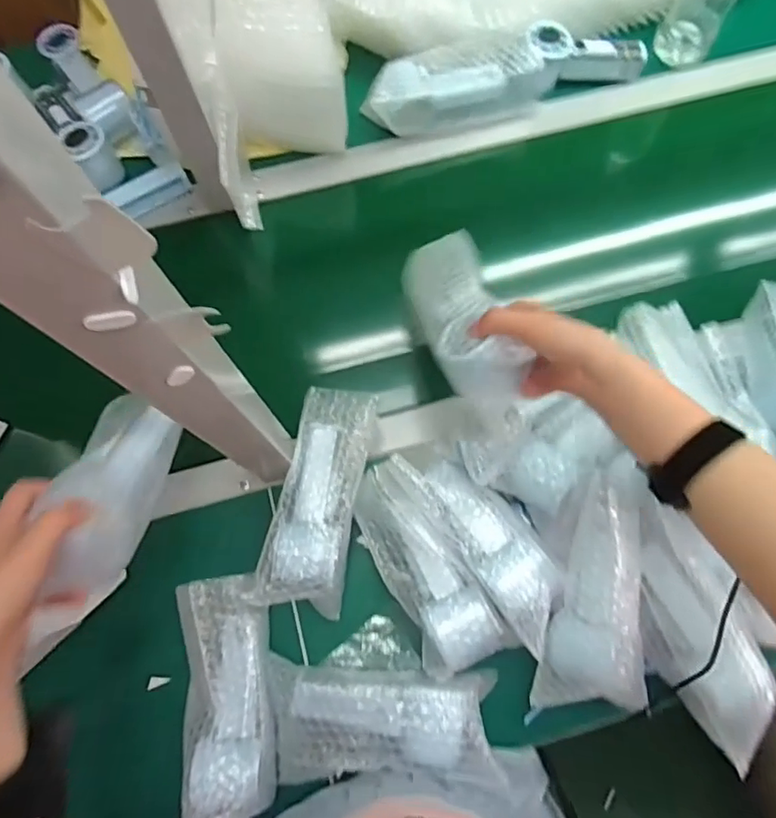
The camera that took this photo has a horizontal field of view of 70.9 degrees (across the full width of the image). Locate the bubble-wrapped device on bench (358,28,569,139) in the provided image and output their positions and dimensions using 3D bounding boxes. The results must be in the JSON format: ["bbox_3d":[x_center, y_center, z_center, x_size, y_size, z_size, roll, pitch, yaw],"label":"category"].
[{"bbox_3d":[0.091,-0.400,0.673,0.248,0.061,0.075,-16,76,-5],"label":"bubble-wrapped device on bench"}]

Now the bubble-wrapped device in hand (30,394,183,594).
[{"bbox_3d":[-0.203,0.060,0.411,0.050,0.060,0.155,-1,47,-1],"label":"bubble-wrapped device in hand"}]

